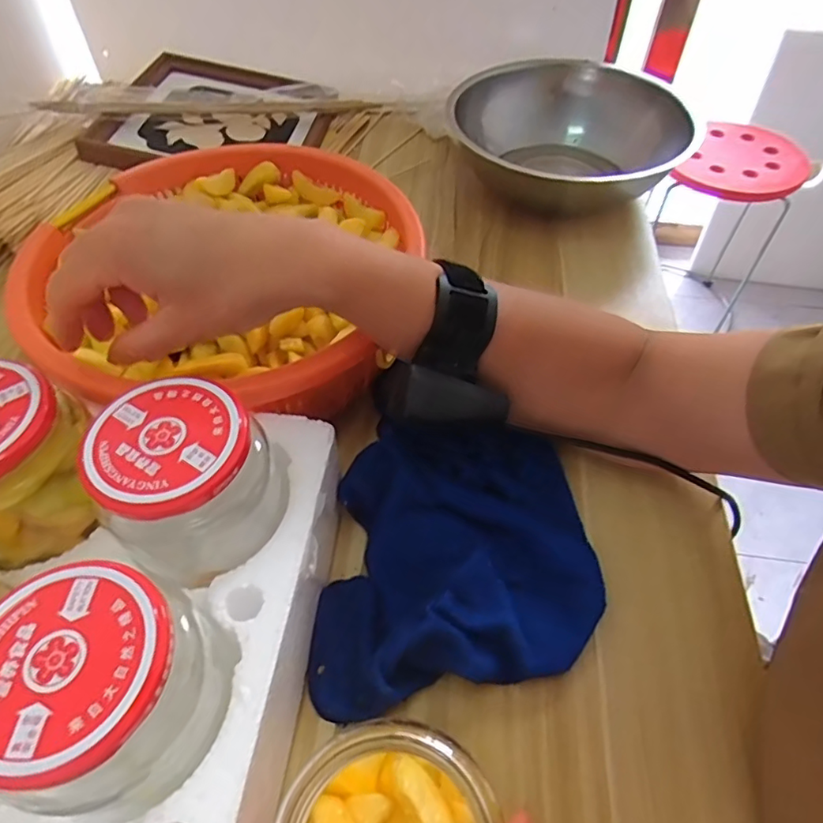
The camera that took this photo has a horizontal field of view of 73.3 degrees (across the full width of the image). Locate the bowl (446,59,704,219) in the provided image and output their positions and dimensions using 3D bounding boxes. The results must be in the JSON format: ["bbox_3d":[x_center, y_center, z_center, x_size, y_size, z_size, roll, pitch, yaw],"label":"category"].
[{"bbox_3d":[0.145,-0.276,0.586,0.210,0.092,0.236,19,55,14],"label":"bowl"}]

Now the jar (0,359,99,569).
[{"bbox_3d":[-0.197,0.024,0.276,0.068,0.070,0.071,0,53,0],"label":"jar"}]

